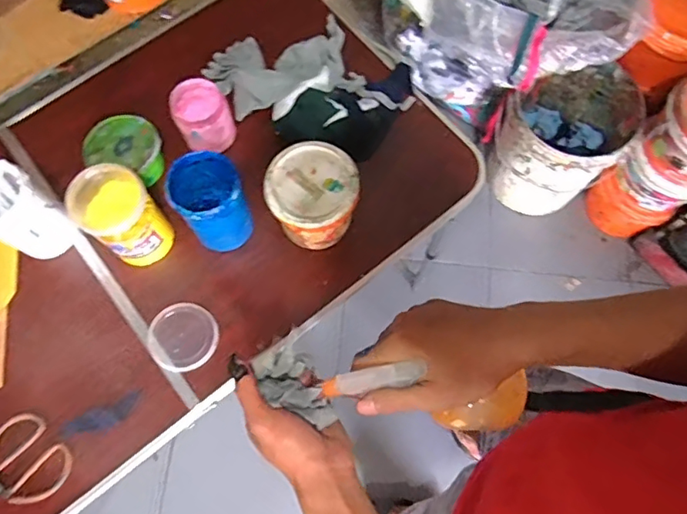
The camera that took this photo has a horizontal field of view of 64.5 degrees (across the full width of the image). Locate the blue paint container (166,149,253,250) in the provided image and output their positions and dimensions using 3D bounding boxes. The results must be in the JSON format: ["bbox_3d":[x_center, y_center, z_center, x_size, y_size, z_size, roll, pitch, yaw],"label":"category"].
[{"bbox_3d":[-0.193,-0.078,0.796,0.096,0.133,0.106,-25,73,-9],"label":"blue paint container"}]

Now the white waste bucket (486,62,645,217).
[{"bbox_3d":[0.568,-0.308,1.479,0.276,0.379,0.296,0,71,0],"label":"white waste bucket"}]

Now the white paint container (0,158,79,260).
[{"bbox_3d":[-0.466,-0.057,0.790,0.117,0.150,0.095,37,75,11],"label":"white paint container"}]

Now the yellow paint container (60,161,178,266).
[{"bbox_3d":[-0.316,-0.055,0.793,0.095,0.167,0.098,32,74,10],"label":"yellow paint container"}]

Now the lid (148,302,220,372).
[{"bbox_3d":[-0.238,0.117,0.805,0.099,0.016,0.097,0,71,0],"label":"lid"}]

